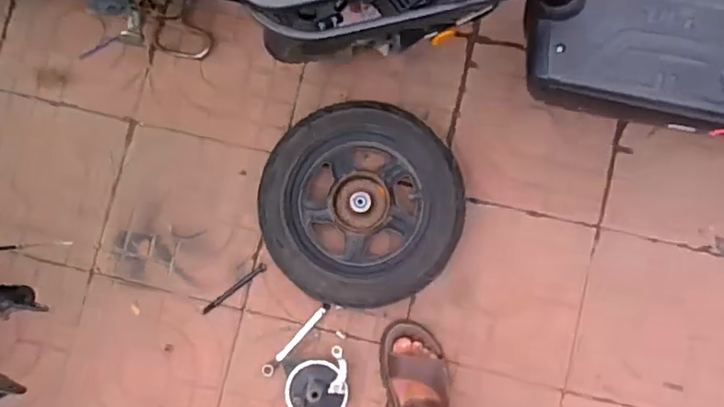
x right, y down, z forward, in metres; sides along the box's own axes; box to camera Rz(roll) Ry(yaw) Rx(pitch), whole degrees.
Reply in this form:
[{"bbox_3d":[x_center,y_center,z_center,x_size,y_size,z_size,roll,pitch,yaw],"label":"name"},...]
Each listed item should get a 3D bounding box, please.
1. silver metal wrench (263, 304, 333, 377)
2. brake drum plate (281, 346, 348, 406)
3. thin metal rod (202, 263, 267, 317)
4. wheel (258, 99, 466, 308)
[{"bbox_3d":[-0.117,0.241,1.105,0.021,0.013,0.168,42,87,1],"label":"silver metal wrench"},{"bbox_3d":[-0.077,0.322,1.079,0.112,0.048,0.124,-12,87,-2],"label":"brake drum plate"},{"bbox_3d":[-0.232,0.155,1.128,0.143,0.015,0.016,-36,88,-3],"label":"thin metal rod"},{"bbox_3d":[-0.001,0.002,1.095,0.341,0.090,0.345,0,87,-1],"label":"wheel"}]

